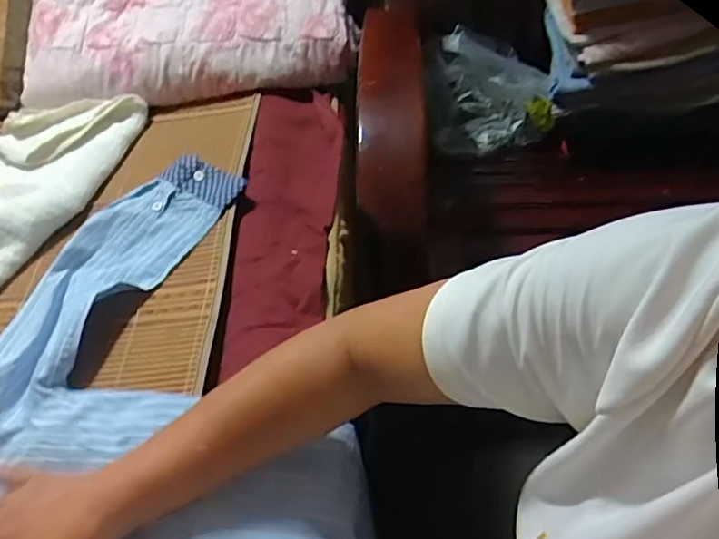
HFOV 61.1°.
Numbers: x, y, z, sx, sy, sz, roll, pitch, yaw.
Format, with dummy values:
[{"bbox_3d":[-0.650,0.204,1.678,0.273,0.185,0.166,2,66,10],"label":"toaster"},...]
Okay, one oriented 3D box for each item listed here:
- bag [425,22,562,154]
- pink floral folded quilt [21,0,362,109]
[{"bbox_3d":[0.196,-0.288,0.950,0.187,0.137,0.149,-13,51,-6],"label":"bag"},{"bbox_3d":[-0.240,-0.403,0.855,0.435,0.060,0.333,-5,71,0],"label":"pink floral folded quilt"}]

